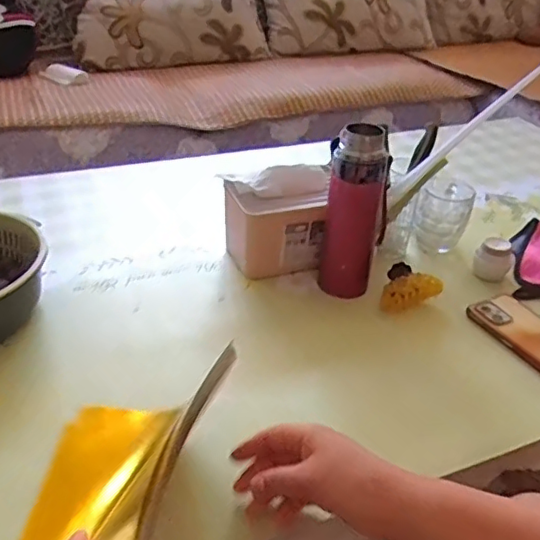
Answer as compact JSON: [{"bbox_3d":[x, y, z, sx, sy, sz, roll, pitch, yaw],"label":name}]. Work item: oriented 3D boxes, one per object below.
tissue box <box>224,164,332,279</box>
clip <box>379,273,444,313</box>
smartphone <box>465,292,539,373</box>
[{"bbox_3d":[0.012,-0.065,0.777,0.132,0.121,0.095,-4,35,-11],"label":"tissue box"},{"bbox_3d":[0.178,0.028,0.738,0.073,0.031,0.043,-15,38,-25],"label":"clip"},{"bbox_3d":[0.320,0.080,0.685,0.081,0.017,0.166,-16,38,-26],"label":"smartphone"}]

